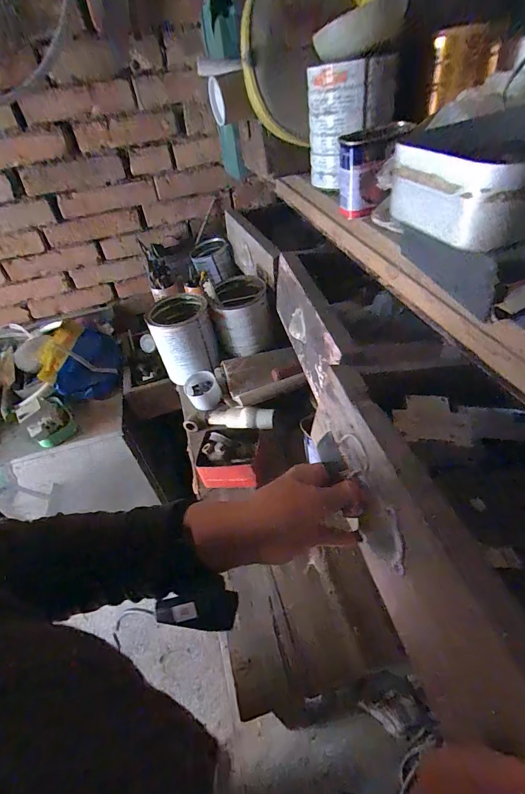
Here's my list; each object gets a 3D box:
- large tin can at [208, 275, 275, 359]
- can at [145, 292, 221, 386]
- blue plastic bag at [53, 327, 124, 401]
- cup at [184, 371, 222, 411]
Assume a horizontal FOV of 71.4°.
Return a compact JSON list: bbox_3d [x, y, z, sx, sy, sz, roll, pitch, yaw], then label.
[{"bbox_3d":[-0.050,-0.177,0.802,0.124,0.121,0.136,-12,45,-5],"label":"large tin can"},{"bbox_3d":[-0.164,-0.124,0.788,0.122,0.146,0.123,-3,45,3],"label":"can"},{"bbox_3d":[-0.455,-0.100,0.978,0.135,0.097,0.213,-11,45,-5],"label":"blue plastic bag"},{"bbox_3d":[-0.122,-0.012,0.748,0.067,0.057,0.062,-3,45,3],"label":"cup"}]

